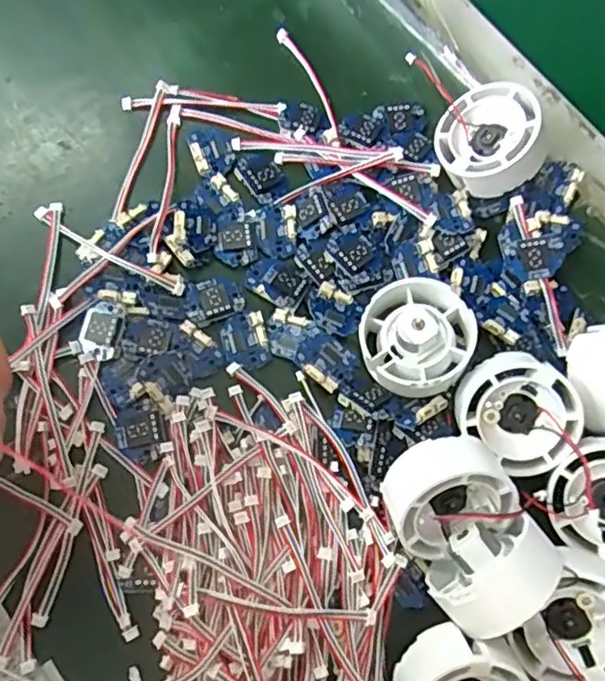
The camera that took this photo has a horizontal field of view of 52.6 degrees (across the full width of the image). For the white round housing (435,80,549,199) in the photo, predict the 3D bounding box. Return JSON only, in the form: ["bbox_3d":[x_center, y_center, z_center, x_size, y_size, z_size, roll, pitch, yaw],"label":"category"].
[{"bbox_3d":[0.101,-0.106,0.326,0.053,0.025,0.053,-23,62,23],"label":"white round housing"}]

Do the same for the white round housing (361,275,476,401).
[{"bbox_3d":[0.056,-0.004,0.294,0.052,0.024,0.053,1,71,-2],"label":"white round housing"}]

